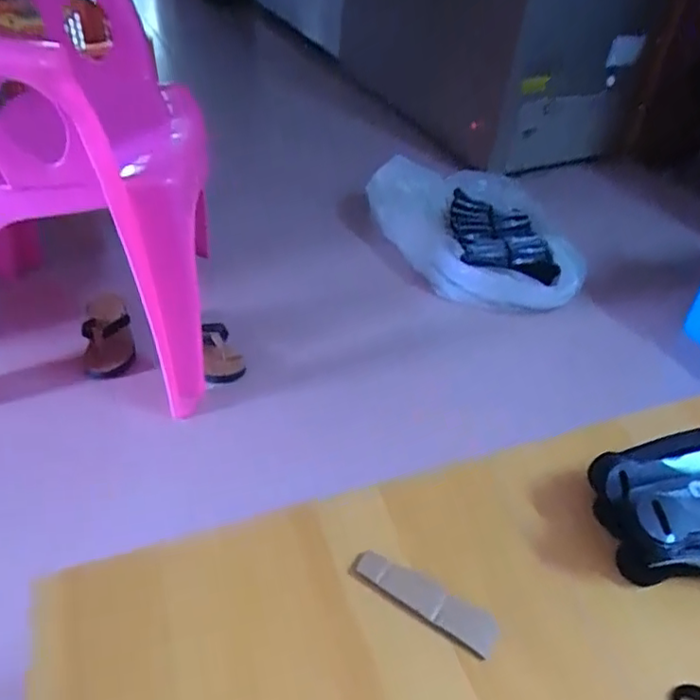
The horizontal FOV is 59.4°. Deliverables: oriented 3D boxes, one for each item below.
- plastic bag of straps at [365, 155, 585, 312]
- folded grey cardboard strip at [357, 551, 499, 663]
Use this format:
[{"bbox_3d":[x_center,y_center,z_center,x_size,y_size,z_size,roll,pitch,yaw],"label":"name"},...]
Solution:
[{"bbox_3d":[0.324,-0.304,1.506,0.412,0.136,0.582,-22,48,-26],"label":"plastic bag of straps"},{"bbox_3d":[0.043,0.141,0.351,0.086,0.004,0.022,29,71,22],"label":"folded grey cardboard strip"}]

